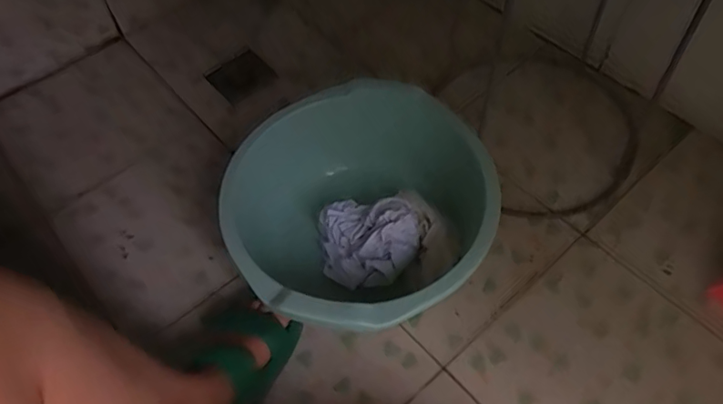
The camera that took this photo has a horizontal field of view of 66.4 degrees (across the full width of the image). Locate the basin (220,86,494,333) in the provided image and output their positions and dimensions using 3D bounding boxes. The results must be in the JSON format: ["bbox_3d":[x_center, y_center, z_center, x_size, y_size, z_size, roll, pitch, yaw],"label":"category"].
[{"bbox_3d":[0.008,0.017,0.788,0.360,0.148,0.346,-2,56,3],"label":"basin"}]

